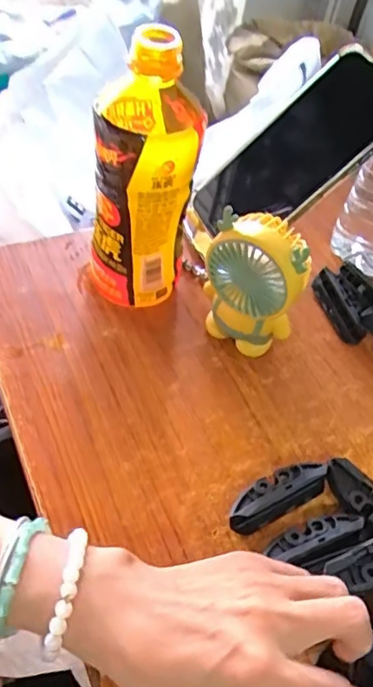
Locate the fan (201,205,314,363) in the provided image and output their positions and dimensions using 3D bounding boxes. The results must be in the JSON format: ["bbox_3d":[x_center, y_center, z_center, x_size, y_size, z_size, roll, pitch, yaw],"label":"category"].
[{"bbox_3d":[0.049,-0.040,0.393,0.065,0.110,0.038,33,55,16],"label":"fan"}]

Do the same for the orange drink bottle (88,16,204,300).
[{"bbox_3d":[-0.030,-0.112,0.386,0.070,0.185,0.075,-1,52,-11],"label":"orange drink bottle"}]

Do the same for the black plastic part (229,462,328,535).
[{"bbox_3d":[0.056,0.094,0.347,0.068,0.020,0.023,-21,58,-23],"label":"black plastic part"}]

